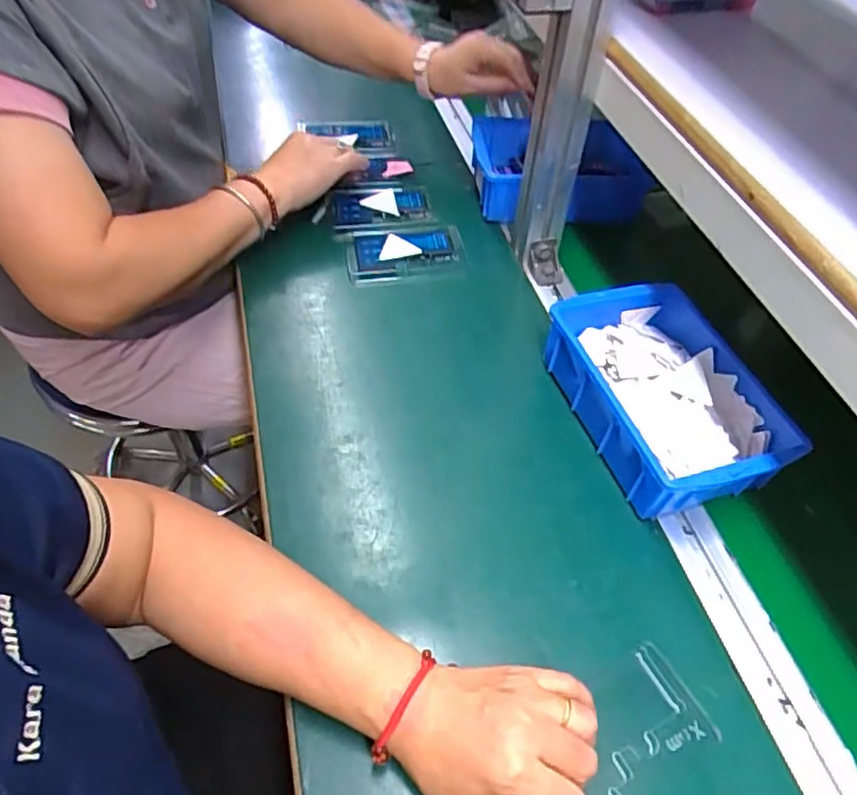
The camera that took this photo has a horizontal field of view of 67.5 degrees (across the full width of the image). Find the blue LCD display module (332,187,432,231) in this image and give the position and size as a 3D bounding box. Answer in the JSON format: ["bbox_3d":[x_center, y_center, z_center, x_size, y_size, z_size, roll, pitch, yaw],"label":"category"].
[{"bbox_3d":[-0.054,-0.218,0.743,0.111,0.021,0.077,-8,53,-2],"label":"blue LCD display module"}]

